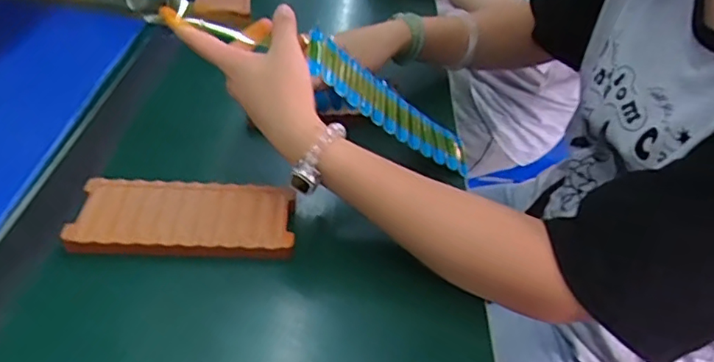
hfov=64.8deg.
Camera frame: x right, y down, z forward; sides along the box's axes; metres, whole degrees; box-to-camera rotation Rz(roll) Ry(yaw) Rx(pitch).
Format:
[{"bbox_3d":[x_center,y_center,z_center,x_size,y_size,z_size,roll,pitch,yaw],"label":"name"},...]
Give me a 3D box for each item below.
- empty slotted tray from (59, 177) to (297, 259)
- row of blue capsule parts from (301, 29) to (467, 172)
[{"bbox_3d":[-0.139,0.029,0.460,0.169,0.014,0.074,3,39,-5],"label":"empty slotted tray"},{"bbox_3d":[0.032,-0.066,0.536,0.196,0.021,0.063,29,28,-30],"label":"row of blue capsule parts"}]

